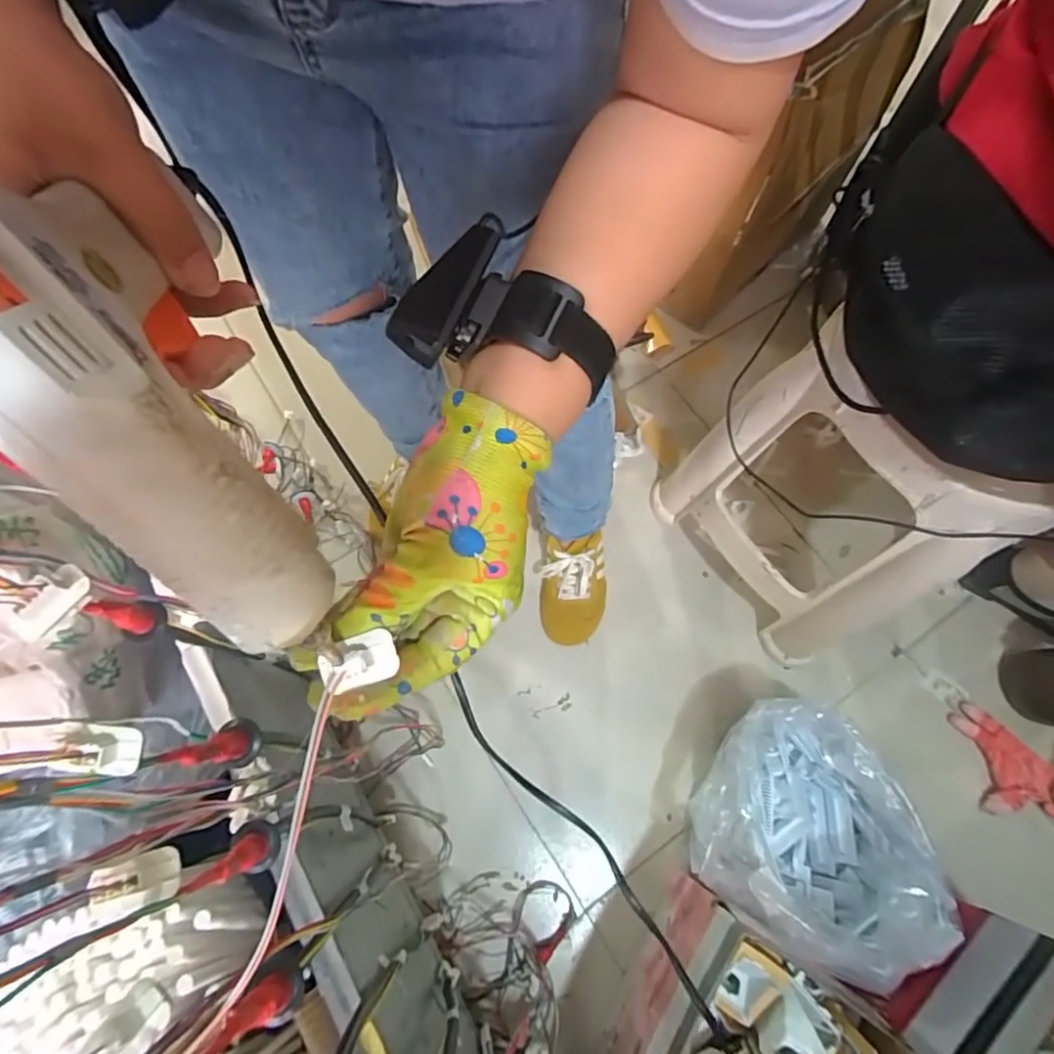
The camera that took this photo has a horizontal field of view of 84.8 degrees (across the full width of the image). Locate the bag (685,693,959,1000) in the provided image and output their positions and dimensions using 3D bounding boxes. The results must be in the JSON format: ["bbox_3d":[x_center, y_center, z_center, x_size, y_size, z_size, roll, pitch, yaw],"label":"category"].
[{"bbox_3d":[0.329,0.353,0.695,0.248,0.235,0.269,-7,70,-5],"label":"bag"}]

